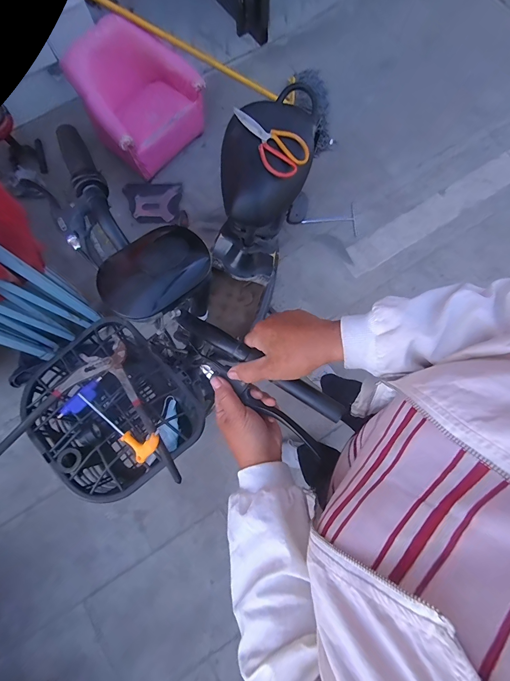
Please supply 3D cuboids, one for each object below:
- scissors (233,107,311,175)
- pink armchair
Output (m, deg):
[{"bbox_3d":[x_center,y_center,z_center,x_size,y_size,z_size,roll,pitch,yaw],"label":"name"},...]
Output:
[{"bbox_3d":[0.035,-0.467,0.740,0.104,0.023,0.198,-42,79,-8],"label":"scissors"},{"bbox_3d":[-0.498,-1.085,1.427,0.504,0.332,0.385,-42,82,-7],"label":"pink armchair"}]

